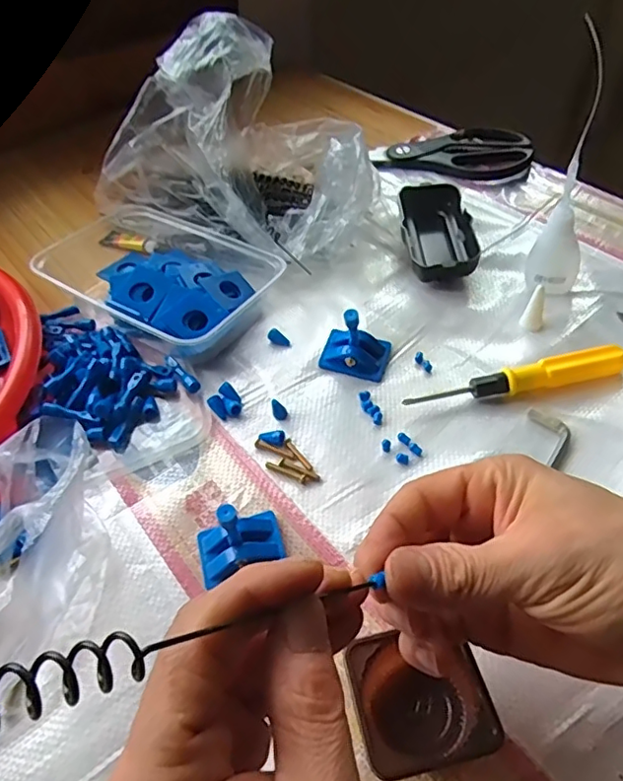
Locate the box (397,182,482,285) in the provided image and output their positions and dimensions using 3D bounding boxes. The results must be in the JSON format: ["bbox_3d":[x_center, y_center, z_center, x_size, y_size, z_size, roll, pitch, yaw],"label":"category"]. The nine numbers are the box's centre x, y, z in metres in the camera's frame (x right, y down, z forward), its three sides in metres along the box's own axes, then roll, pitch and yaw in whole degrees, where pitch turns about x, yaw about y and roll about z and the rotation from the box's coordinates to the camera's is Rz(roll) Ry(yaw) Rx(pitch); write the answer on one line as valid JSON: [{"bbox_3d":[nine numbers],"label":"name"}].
[{"bbox_3d":[0.101,-0.123,0.464,0.051,0.028,0.107,-3,49,3],"label":"box"}]

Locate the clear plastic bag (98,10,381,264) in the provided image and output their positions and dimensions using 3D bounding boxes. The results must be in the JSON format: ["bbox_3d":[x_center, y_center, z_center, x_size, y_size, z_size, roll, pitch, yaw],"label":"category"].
[{"bbox_3d":[-0.055,-0.193,0.465,0.174,0.143,0.214,-37,55,-24],"label":"clear plastic bag"}]

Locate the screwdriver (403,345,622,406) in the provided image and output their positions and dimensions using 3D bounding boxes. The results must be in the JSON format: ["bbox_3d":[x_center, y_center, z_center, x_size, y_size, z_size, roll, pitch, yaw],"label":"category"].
[{"bbox_3d":[0.130,-0.006,0.368,0.139,0.019,0.015,-10,49,-4],"label":"screwdriver"}]

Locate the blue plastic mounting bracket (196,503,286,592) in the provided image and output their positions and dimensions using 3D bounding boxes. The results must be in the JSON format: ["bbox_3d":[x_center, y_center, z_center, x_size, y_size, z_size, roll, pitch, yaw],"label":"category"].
[{"bbox_3d":[-0.039,0.079,0.307,0.044,0.024,0.032,-15,49,-8],"label":"blue plastic mounting bracket"}]

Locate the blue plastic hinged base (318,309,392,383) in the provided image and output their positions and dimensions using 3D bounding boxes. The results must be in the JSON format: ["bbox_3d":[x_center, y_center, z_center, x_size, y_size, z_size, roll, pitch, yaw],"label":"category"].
[{"bbox_3d":[0.029,-0.036,0.387,0.044,0.043,0.032,13,51,16],"label":"blue plastic hinged base"}]

